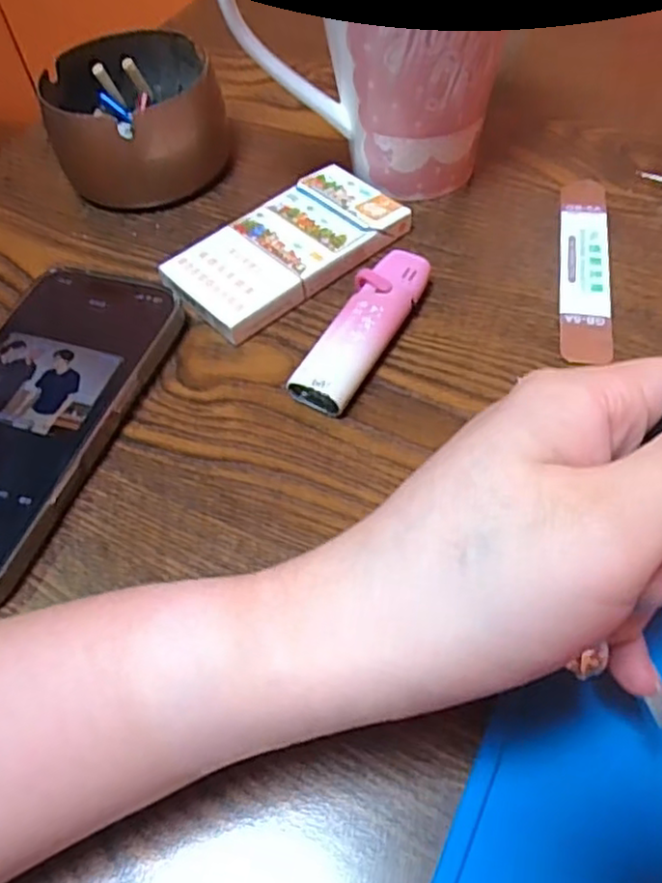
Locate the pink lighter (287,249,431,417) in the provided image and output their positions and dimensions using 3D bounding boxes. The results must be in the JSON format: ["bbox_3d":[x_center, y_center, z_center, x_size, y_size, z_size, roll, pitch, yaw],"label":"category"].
[{"bbox_3d":[0.014,-0.046,0.283,0.025,0.015,0.084,21,58,18],"label":"pink lighter"}]

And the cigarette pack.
[{"bbox_3d":[-0.021,-0.088,0.316,0.106,0.015,0.058,-36,59,-20],"label":"cigarette pack"}]

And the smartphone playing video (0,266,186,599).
[{"bbox_3d":[-0.121,-0.010,0.270,0.076,0.015,0.147,15,57,15],"label":"smartphone playing video"}]

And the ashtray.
[{"bbox_3d":[-0.098,-0.166,0.358,0.089,0.051,0.081,-17,55,-8],"label":"ashtray"}]

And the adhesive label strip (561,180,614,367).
[{"bbox_3d":[0.111,-0.079,0.304,0.021,0.004,0.116,7,55,9],"label":"adhesive label strip"}]

